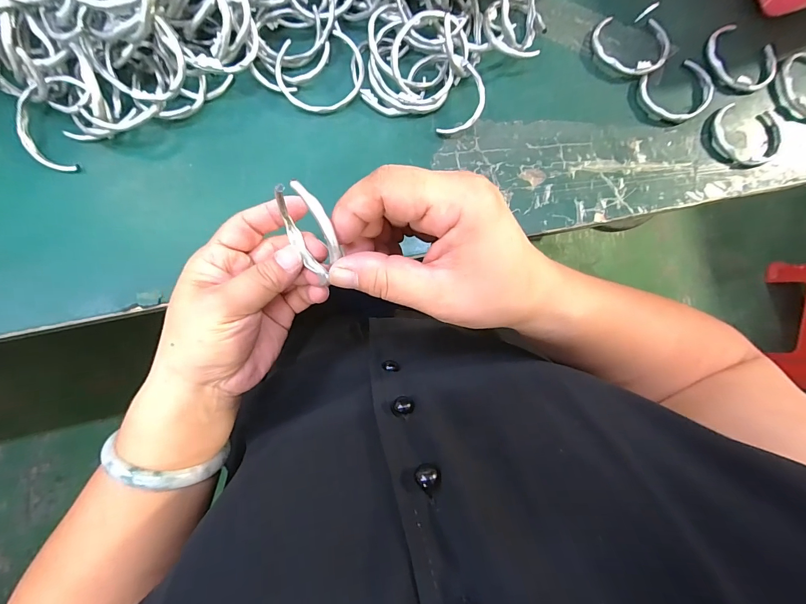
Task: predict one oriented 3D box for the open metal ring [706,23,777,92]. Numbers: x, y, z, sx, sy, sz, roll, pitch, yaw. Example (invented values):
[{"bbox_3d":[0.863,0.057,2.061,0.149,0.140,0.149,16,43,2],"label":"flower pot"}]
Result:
[{"bbox_3d":[0.308,-0.219,0.326,0.068,0.007,0.054,27,85,-4],"label":"open metal ring"}]

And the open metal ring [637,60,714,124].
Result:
[{"bbox_3d":[0.245,-0.186,0.320,0.068,0.006,0.050,-24,90,-7],"label":"open metal ring"}]

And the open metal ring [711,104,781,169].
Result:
[{"bbox_3d":[0.305,-0.146,0.320,0.064,0.007,0.052,9,86,-5],"label":"open metal ring"}]

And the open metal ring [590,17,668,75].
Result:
[{"bbox_3d":[0.201,-0.228,0.317,0.064,0.014,0.058,40,84,-2],"label":"open metal ring"}]

